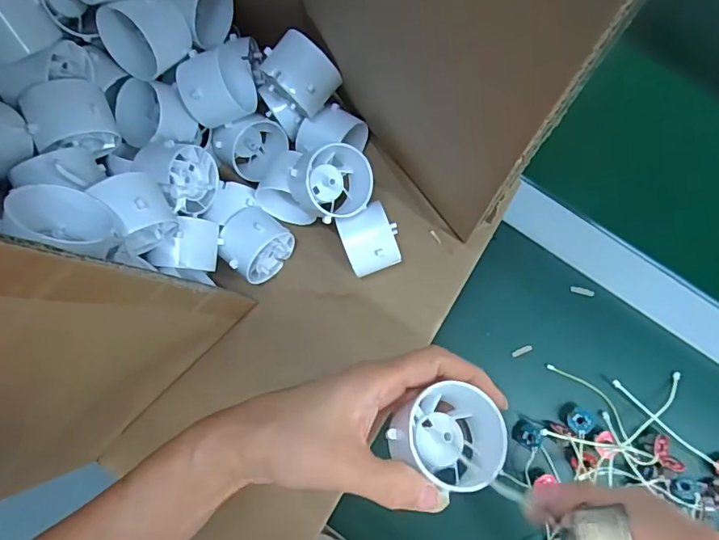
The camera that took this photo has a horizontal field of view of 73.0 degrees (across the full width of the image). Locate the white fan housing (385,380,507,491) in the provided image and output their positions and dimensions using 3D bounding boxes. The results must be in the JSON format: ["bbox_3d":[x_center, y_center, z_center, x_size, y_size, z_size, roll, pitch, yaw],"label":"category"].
[{"bbox_3d":[0.042,0.083,0.249,0.052,0.044,0.052,6,64,-13],"label":"white fan housing"}]

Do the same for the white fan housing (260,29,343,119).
[{"bbox_3d":[-0.041,-0.135,0.341,0.037,0.042,0.047,-45,83,-3],"label":"white fan housing"}]

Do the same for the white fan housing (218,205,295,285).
[{"bbox_3d":[-0.080,-0.020,0.374,0.043,0.039,0.049,38,86,6],"label":"white fan housing"}]

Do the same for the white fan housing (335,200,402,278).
[{"bbox_3d":[0.008,-0.020,0.361,0.038,0.041,0.045,-23,82,-1],"label":"white fan housing"}]

